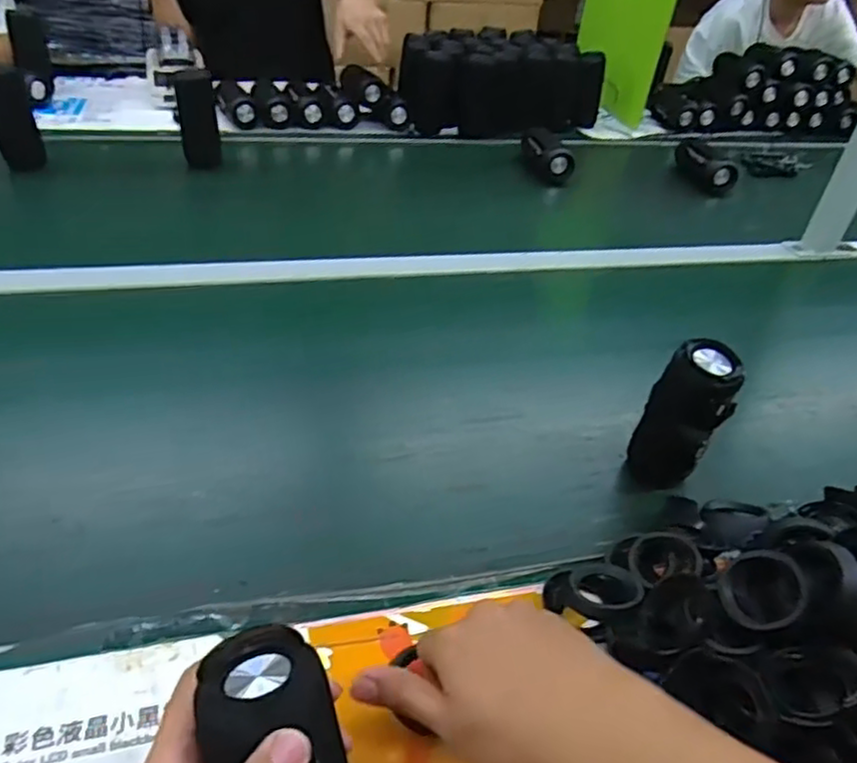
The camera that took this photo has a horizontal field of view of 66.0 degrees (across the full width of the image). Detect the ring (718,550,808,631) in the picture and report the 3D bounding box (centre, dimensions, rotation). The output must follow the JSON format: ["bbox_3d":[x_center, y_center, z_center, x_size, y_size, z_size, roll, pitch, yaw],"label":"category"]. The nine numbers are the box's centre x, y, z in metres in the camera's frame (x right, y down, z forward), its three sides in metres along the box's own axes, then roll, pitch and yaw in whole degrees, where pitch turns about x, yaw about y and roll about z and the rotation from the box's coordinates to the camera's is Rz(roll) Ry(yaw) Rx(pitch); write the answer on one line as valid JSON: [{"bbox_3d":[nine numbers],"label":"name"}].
[{"bbox_3d":[0.227,0.141,0.447,0.053,0.014,0.054,-29,40,27],"label":"ring"}]

